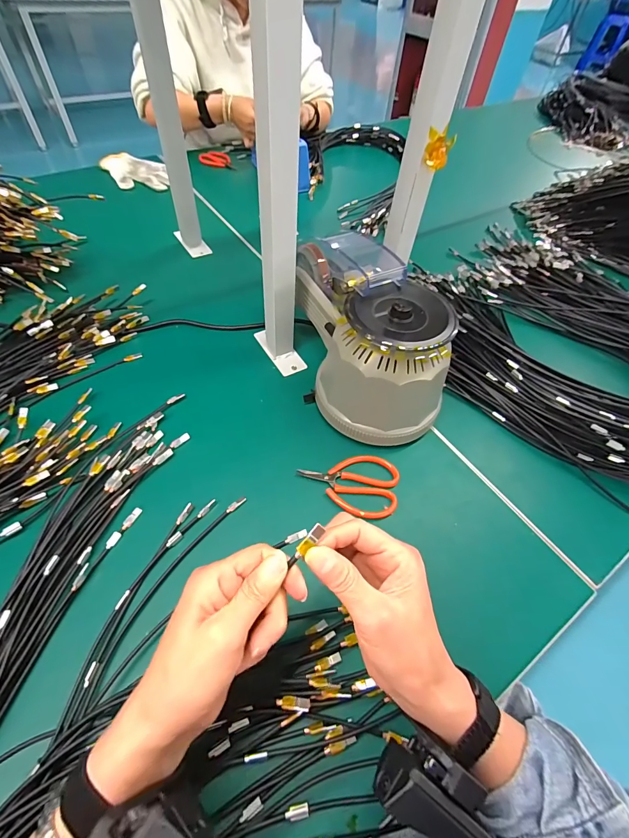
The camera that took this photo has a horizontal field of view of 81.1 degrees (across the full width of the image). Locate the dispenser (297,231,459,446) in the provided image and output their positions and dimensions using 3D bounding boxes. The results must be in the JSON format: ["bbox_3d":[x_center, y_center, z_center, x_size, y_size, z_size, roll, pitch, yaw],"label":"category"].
[{"bbox_3d":[0.062,-0.111,0.464,0.136,0.147,0.262,-8,56,-10],"label":"dispenser"}]

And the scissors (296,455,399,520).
[{"bbox_3d":[0.039,0.072,0.419,0.112,0.017,0.070,14,55,6],"label":"scissors"}]

